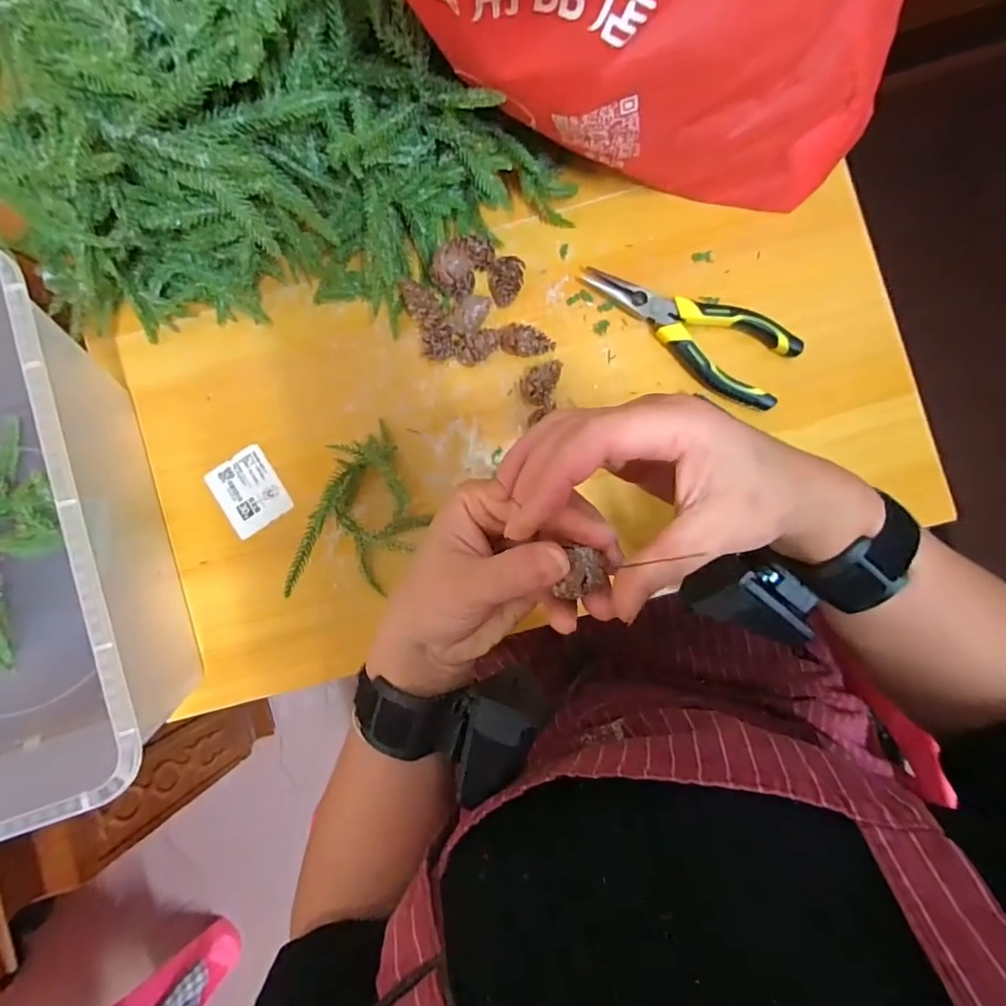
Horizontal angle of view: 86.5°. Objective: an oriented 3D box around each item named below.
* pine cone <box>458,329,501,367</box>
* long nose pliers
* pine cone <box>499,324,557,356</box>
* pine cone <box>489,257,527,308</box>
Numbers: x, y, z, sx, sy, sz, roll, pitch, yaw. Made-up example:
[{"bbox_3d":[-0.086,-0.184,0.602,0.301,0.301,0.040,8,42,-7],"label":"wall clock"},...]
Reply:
[{"bbox_3d":[-0.017,-0.113,0.390,0.032,0.018,0.019,-31,86,2],"label":"pine cone"},{"bbox_3d":[0.129,-0.127,0.384,0.160,0.017,0.057,30,90,4],"label":"long nose pliers"},{"bbox_3d":[0.017,-0.115,0.389,0.039,0.021,0.021,20,89,4],"label":"pine cone"},{"bbox_3d":[0.002,-0.163,0.390,0.025,0.021,0.034,13,88,4],"label":"pine cone"}]

